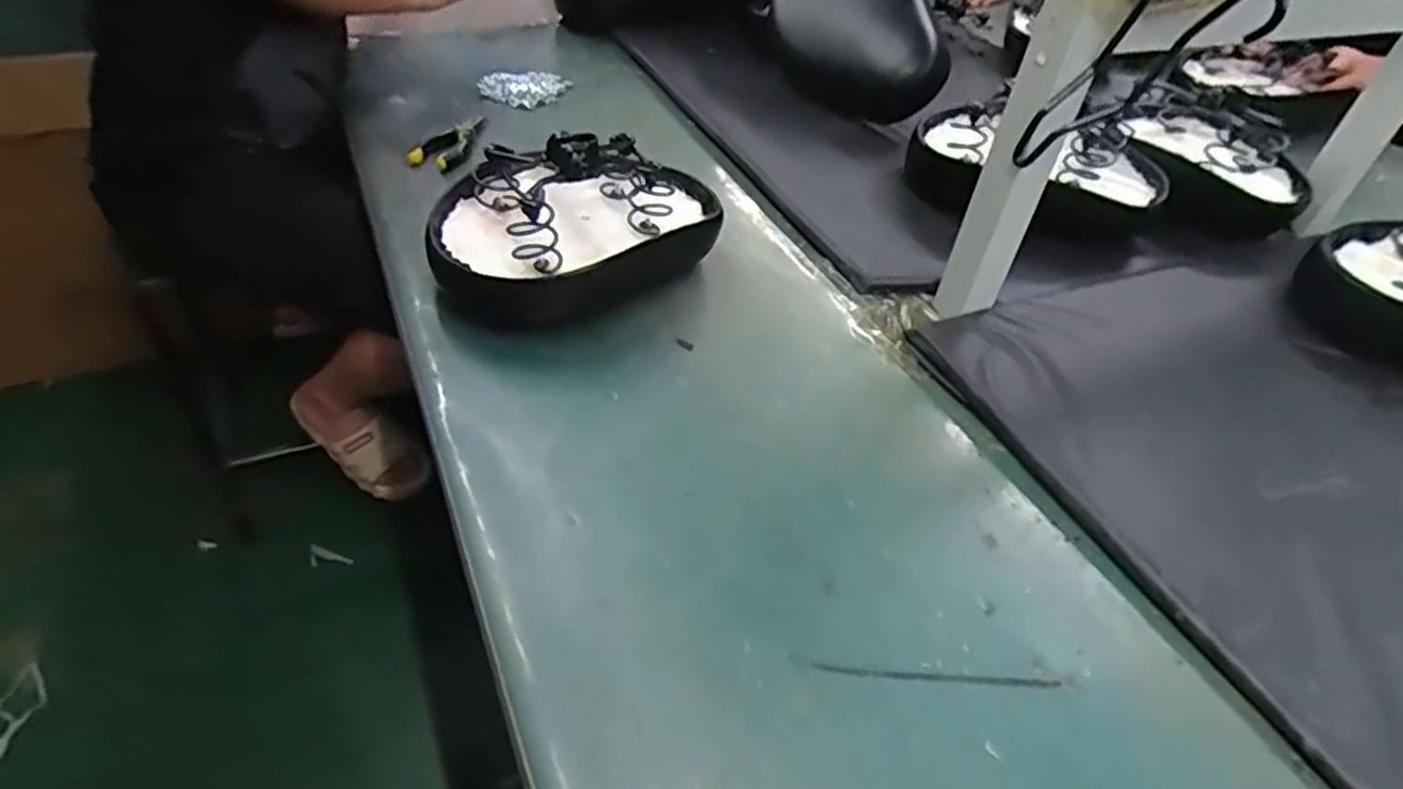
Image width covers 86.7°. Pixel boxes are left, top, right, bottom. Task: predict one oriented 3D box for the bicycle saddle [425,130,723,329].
[{"bbox_3d":[-0.112,-0.159,0.712,0.280,0.127,0.155,-8,45,-15],"label":"bicycle saddle"}]

